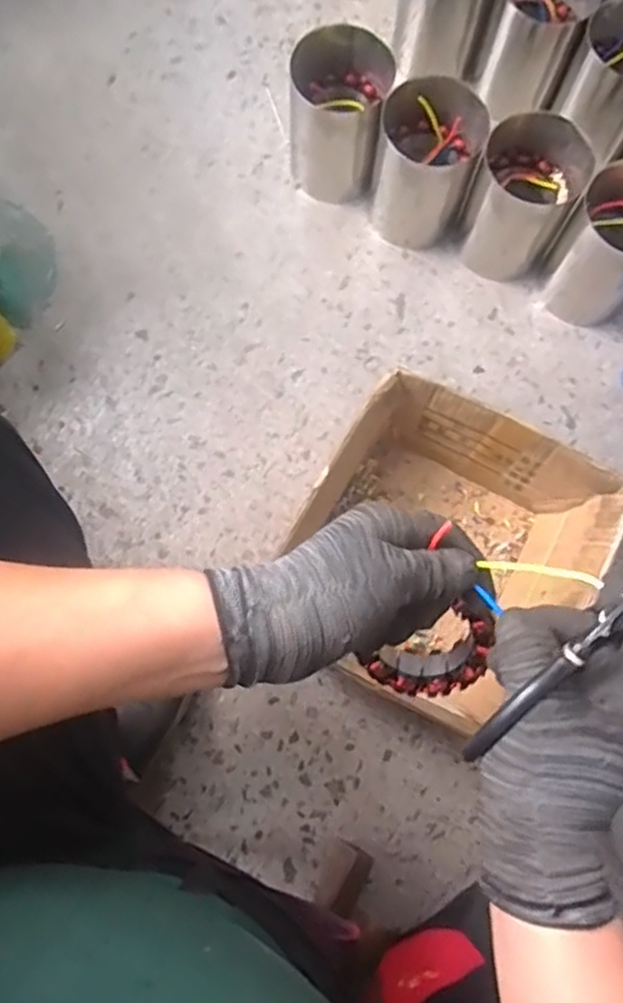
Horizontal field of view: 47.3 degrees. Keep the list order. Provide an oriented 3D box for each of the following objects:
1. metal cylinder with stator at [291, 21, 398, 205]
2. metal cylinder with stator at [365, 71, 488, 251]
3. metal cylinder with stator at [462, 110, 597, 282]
[{"bbox_3d":[0.034,-0.484,0.898,0.119,0.151,0.127,0,77,-1],"label":"metal cylinder with stator"},{"bbox_3d":[0.138,-0.415,0.885,0.114,0.162,0.114,0,77,-1],"label":"metal cylinder with stator"},{"bbox_3d":[0.255,-0.369,0.874,0.119,0.152,0.122,0,77,-1],"label":"metal cylinder with stator"}]

